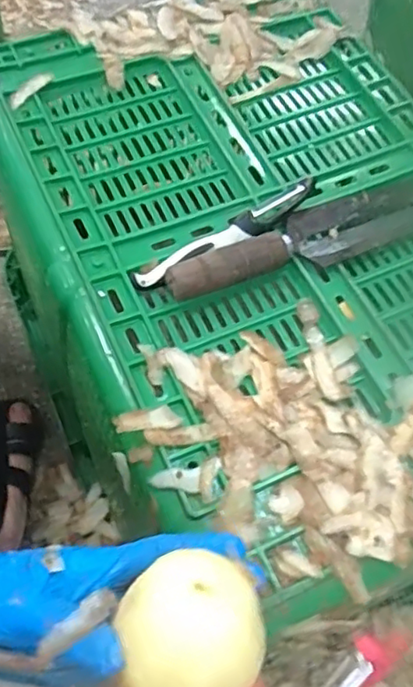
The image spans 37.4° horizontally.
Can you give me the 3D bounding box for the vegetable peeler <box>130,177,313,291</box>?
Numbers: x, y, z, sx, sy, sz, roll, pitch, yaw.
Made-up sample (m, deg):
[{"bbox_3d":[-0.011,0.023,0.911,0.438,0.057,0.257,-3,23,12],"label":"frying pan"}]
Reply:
[{"bbox_3d":[0.019,-0.090,0.500,0.175,0.020,0.021,-32,63,-15],"label":"vegetable peeler"}]

